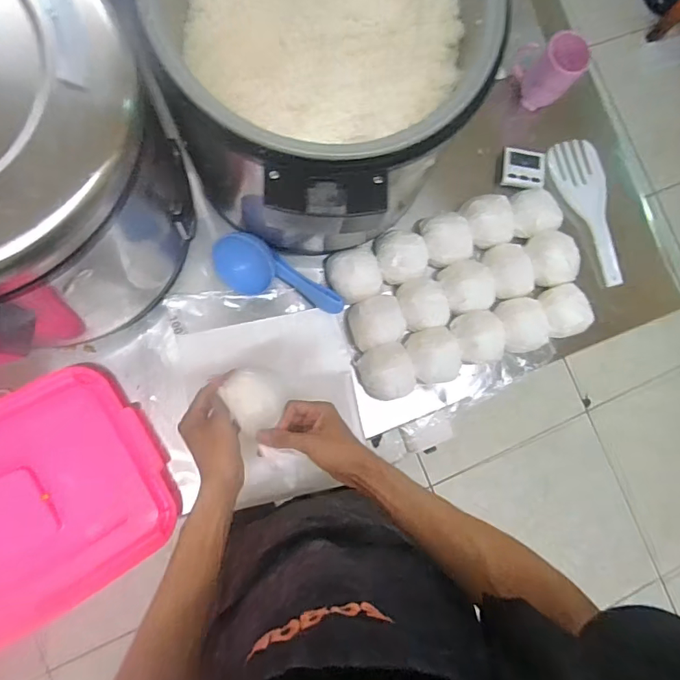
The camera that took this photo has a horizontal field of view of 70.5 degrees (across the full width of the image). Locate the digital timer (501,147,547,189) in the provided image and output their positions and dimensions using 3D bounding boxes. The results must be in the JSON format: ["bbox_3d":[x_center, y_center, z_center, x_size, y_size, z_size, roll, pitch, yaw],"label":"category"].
[{"bbox_3d":[0.308,-0.285,0.802,0.075,0.017,0.066,4,84,-8],"label":"digital timer"}]

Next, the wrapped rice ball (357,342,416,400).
[{"bbox_3d":[0.073,0.047,0.723,0.075,0.049,0.081,1,84,-8],"label":"wrapped rice ball"}]

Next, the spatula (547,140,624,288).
[{"bbox_3d":[0.426,-0.219,0.817,0.087,0.029,0.258,-11,86,-9],"label":"spatula"}]

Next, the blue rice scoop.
[{"bbox_3d":[-0.095,-0.090,0.724,0.193,0.047,0.077,29,81,-4],"label":"blue rice scoop"}]

